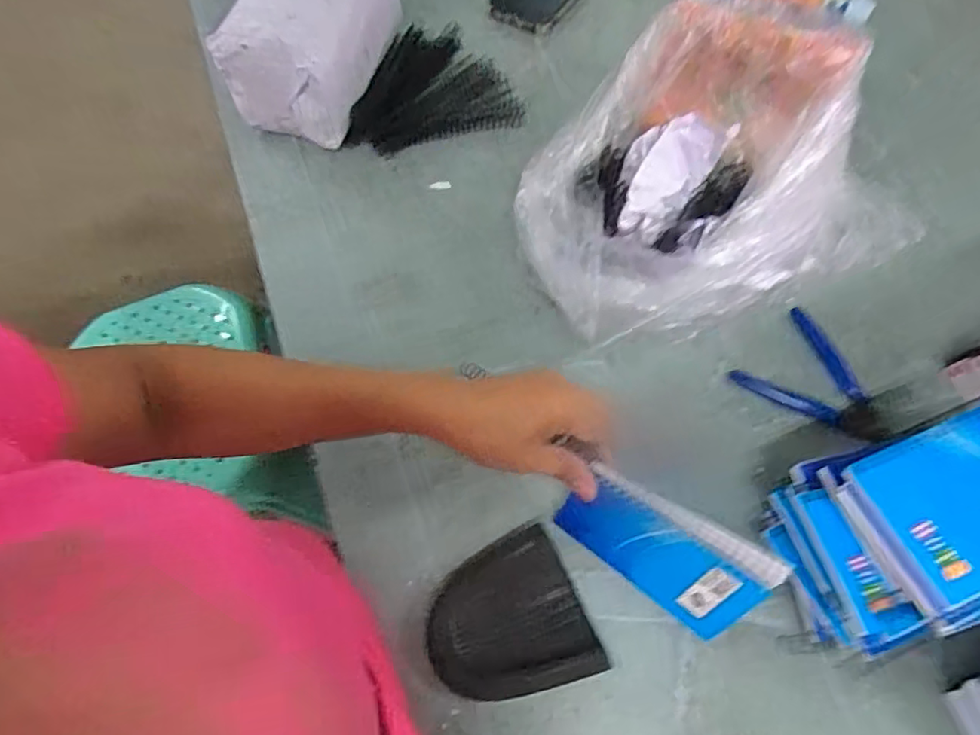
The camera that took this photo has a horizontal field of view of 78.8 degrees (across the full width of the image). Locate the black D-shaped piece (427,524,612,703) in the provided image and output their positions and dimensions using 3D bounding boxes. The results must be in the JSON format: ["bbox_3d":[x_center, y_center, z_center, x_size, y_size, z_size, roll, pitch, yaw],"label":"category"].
[{"bbox_3d":[0.010,0.171,0.400,0.101,0.027,0.095,-23,68,-6],"label":"black D-shaped piece"}]

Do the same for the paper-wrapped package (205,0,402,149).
[{"bbox_3d":[-0.165,-0.319,0.574,0.118,0.102,0.174,17,69,10],"label":"paper-wrapped package"}]

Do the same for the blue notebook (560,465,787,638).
[{"bbox_3d":[0.112,0.120,0.395,0.132,0.090,0.013,32,45,17],"label":"blue notebook"}]

